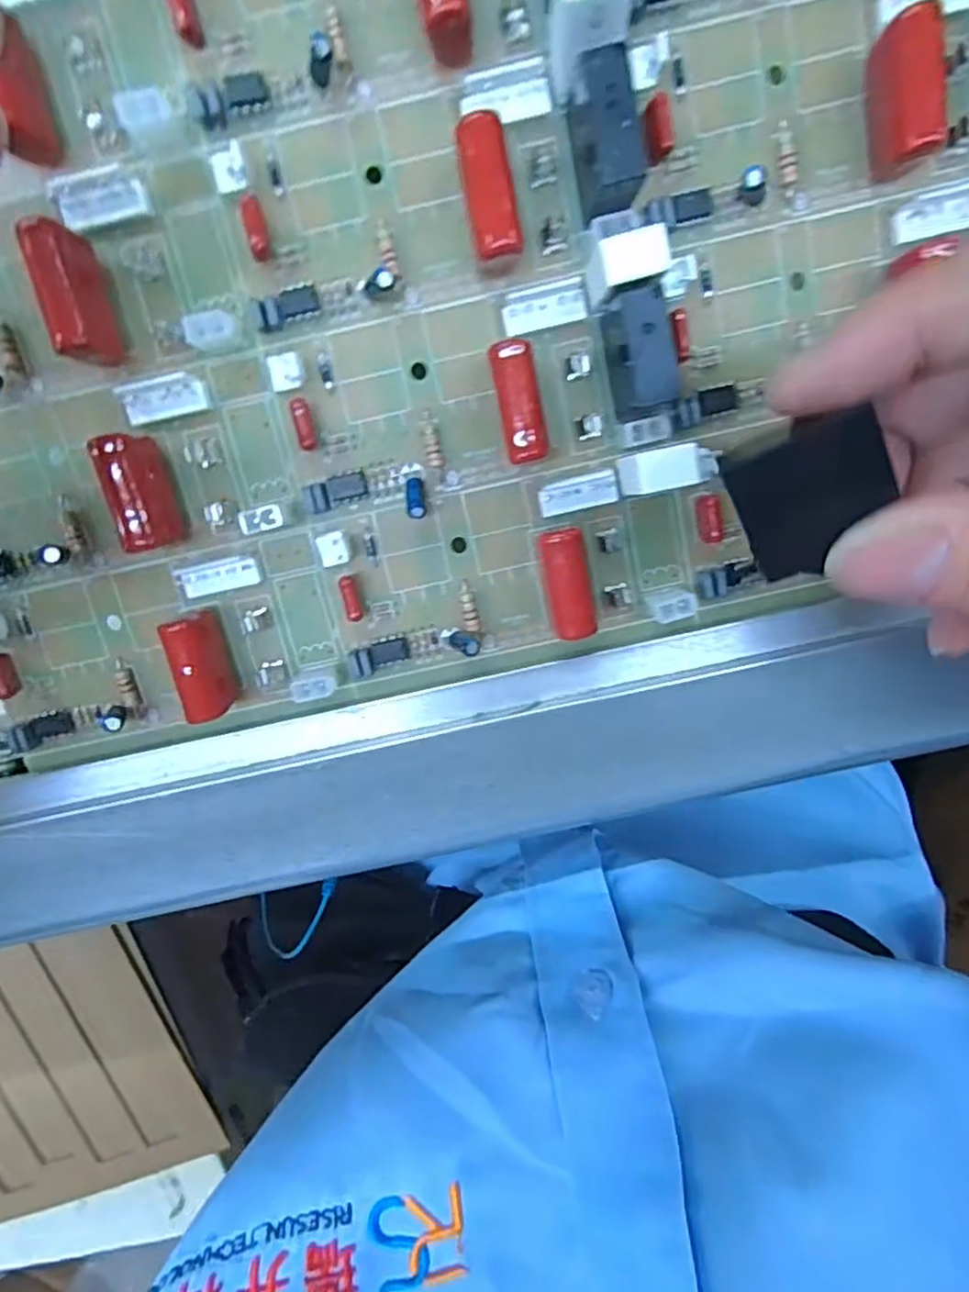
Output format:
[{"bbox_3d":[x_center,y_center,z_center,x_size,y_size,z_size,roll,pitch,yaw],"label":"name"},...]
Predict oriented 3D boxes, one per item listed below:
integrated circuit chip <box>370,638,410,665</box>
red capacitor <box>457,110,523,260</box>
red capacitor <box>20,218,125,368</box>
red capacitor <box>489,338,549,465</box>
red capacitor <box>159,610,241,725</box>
[{"bbox_3d":[-0.025,0.002,0.182,0.010,0.004,0.006,-11,103,2],"label":"integrated circuit chip"},{"bbox_3d":[0.001,-0.099,0.152,0.010,0.019,0.027,-11,103,2],"label":"red capacitor"},{"bbox_3d":[-0.092,-0.079,0.154,0.009,0.020,0.029,-14,103,3],"label":"red capacitor"},{"bbox_3d":[0.008,-0.057,0.162,0.009,0.018,0.026,-12,103,2],"label":"red capacitor"},{"bbox_3d":[-0.072,0.005,0.174,0.008,0.018,0.026,-12,103,2],"label":"red capacitor"}]

